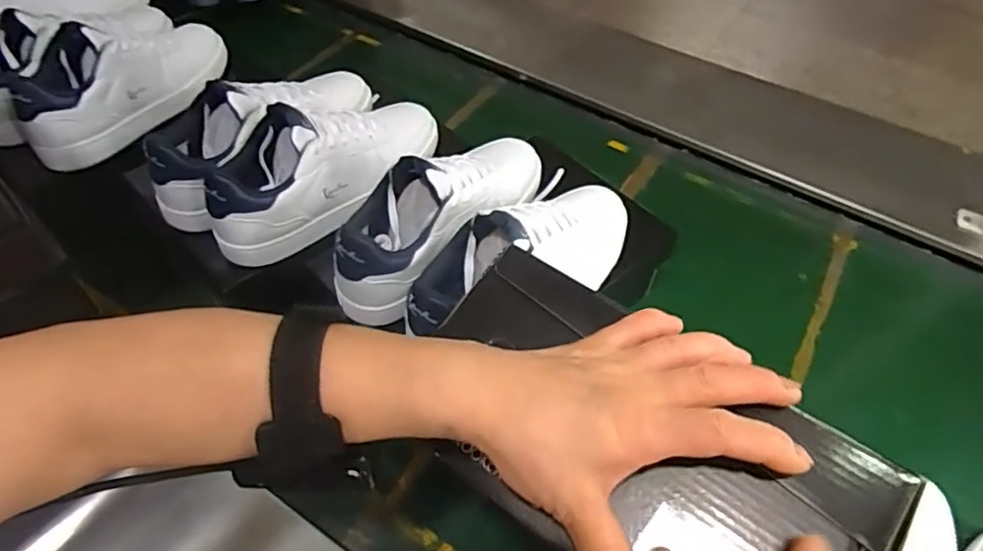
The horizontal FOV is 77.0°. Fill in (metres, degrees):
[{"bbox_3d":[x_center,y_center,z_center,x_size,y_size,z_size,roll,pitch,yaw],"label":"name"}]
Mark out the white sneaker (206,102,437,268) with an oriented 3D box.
[{"bbox_3d":[-0.172,-0.127,0.659,0.280,0.104,0.093,-36,62,-28],"label":"white sneaker"}]

